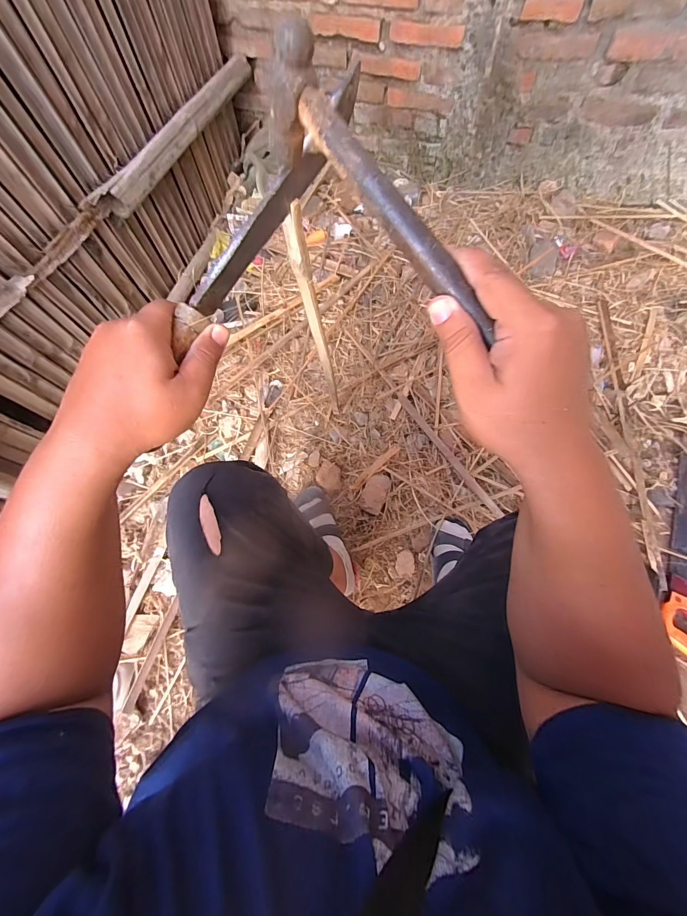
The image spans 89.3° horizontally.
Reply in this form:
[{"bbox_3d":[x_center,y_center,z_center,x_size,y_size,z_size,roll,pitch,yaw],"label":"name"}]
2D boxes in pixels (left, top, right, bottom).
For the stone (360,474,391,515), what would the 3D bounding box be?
[{"bbox_3d":[0.078,0.087,0.853,0.059,0.028,0.097,23,78,13],"label":"stone"}]

